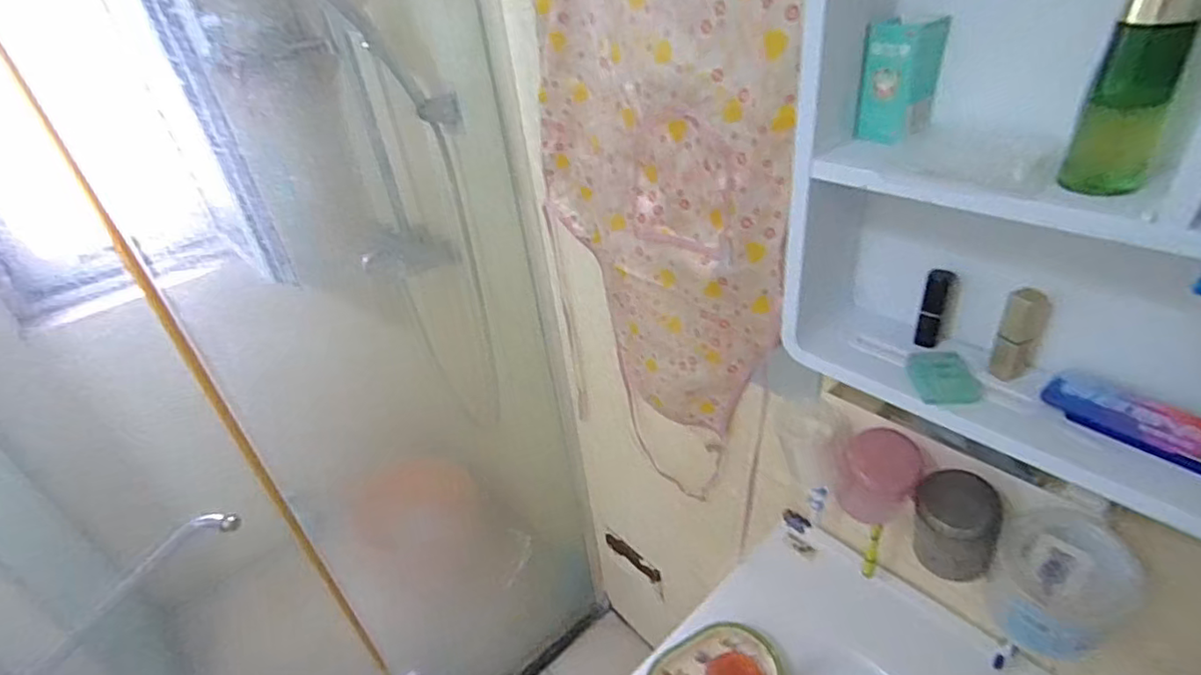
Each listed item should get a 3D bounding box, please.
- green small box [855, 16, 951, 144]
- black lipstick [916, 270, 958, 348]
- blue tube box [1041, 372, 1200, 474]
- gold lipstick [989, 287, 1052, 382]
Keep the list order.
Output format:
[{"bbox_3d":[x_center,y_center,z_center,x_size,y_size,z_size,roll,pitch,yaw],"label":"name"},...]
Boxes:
[{"bbox_3d":[0.230,-0.198,0.449,0.047,0.080,0.042,-27,39,-28],"label":"green small box"},{"bbox_3d":[0.294,-0.022,0.515,0.020,0.073,0.021,15,40,29],"label":"black lipstick"},{"bbox_3d":[0.389,0.058,0.423,0.048,0.018,0.109,-26,38,-25],"label":"blue tube box"},{"bbox_3d":[0.332,-0.001,0.465,0.026,0.077,0.019,19,42,34],"label":"gold lipstick"}]

